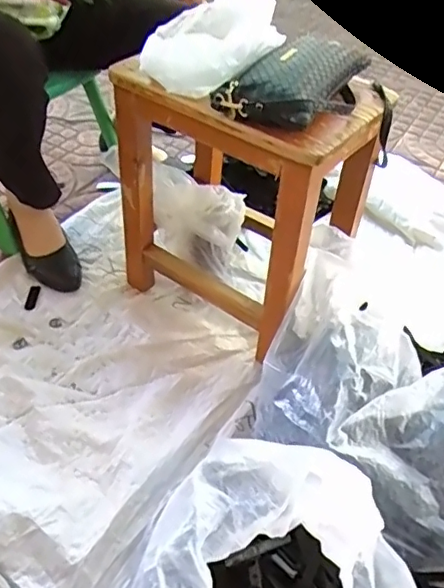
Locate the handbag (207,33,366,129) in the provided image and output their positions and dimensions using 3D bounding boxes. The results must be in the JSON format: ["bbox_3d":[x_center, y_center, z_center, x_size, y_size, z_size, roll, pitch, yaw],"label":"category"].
[{"bbox_3d":[0.098,-0.257,0.680,0.125,0.048,0.216,34,55,26],"label":"handbag"}]

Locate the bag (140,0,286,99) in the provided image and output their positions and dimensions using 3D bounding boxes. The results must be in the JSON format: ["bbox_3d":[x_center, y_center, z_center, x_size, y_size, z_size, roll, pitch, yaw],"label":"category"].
[{"bbox_3d":[-0.010,-0.326,0.718,0.158,0.061,0.202,12,48,8],"label":"bag"}]

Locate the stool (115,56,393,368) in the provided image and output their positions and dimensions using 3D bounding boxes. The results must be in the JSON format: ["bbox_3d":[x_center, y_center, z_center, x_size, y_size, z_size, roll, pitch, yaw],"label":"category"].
[{"bbox_3d":[0.035,-0.150,0.845,0.305,0.353,0.227,33,53,26],"label":"stool"}]

